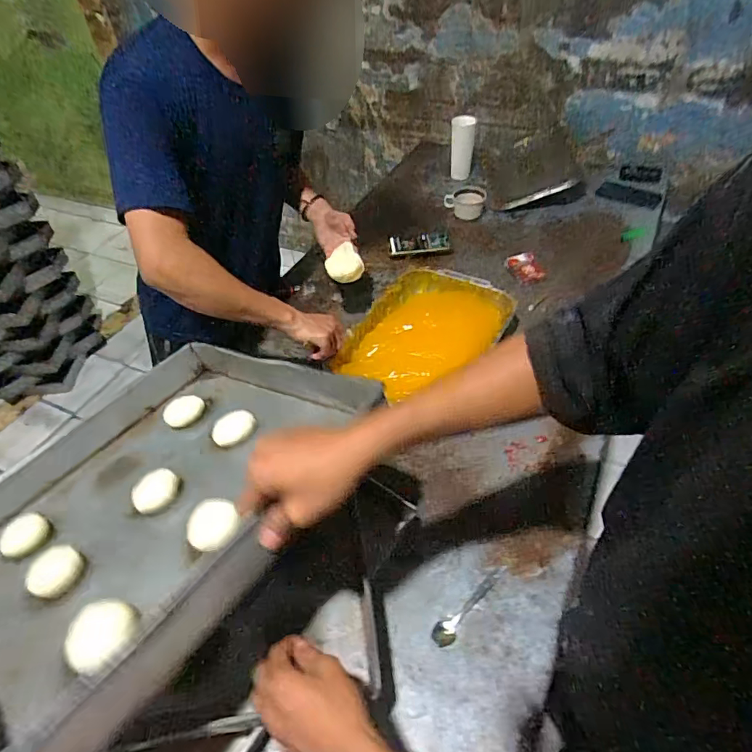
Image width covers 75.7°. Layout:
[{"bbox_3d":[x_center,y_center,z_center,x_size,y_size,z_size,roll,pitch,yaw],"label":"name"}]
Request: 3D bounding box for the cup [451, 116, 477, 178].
[{"bbox_3d":[0.265,-0.704,1.490,0.068,0.165,0.062,-2,48,3],"label":"cup"}]

